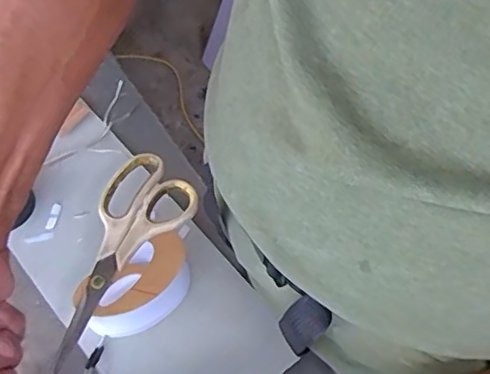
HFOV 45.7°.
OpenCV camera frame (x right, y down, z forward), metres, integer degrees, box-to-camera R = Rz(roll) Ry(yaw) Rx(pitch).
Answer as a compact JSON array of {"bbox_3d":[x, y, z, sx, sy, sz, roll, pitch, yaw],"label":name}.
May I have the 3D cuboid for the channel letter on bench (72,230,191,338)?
[{"bbox_3d":[-0.086,0.083,0.472,0.092,0.051,0.046,-32,66,-18],"label":"channel letter on bench"}]

